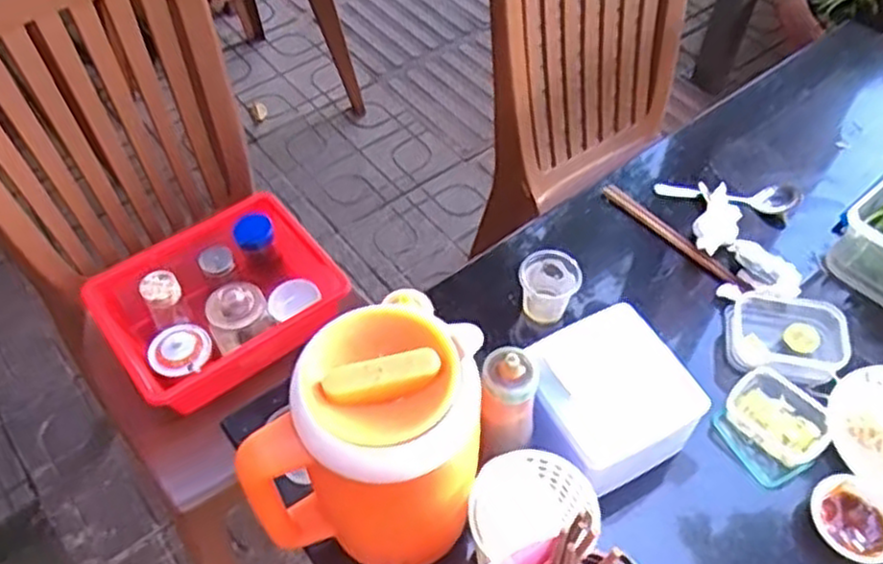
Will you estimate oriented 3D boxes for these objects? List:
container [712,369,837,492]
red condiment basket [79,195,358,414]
[{"bbox_3d":[0.326,0.139,0.729,0.093,0.046,0.093,-26,58,-18],"label":"container"},{"bbox_3d":[-0.304,0.032,1.067,0.320,0.101,0.241,-32,60,-21],"label":"red condiment basket"}]

